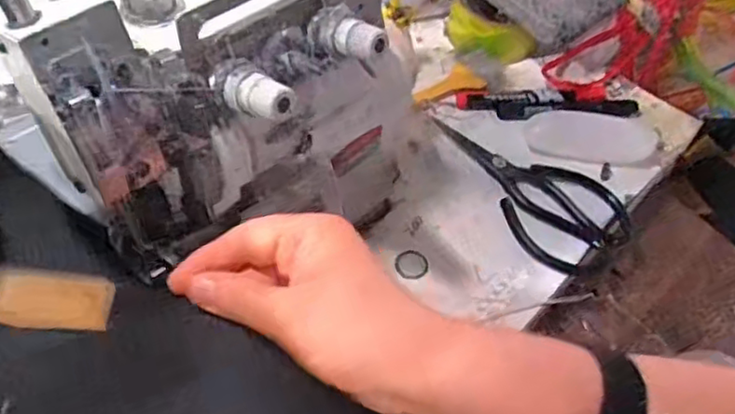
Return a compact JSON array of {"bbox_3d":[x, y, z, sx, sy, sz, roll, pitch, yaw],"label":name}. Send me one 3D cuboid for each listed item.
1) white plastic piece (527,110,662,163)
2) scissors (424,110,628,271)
[{"bbox_3d":[0.200,-0.062,0.575,0.116,0.022,0.043,4,53,-2],"label":"white plastic piece"},{"bbox_3d":[0.135,-0.024,0.553,0.095,0.010,0.182,-33,62,-26],"label":"scissors"}]

